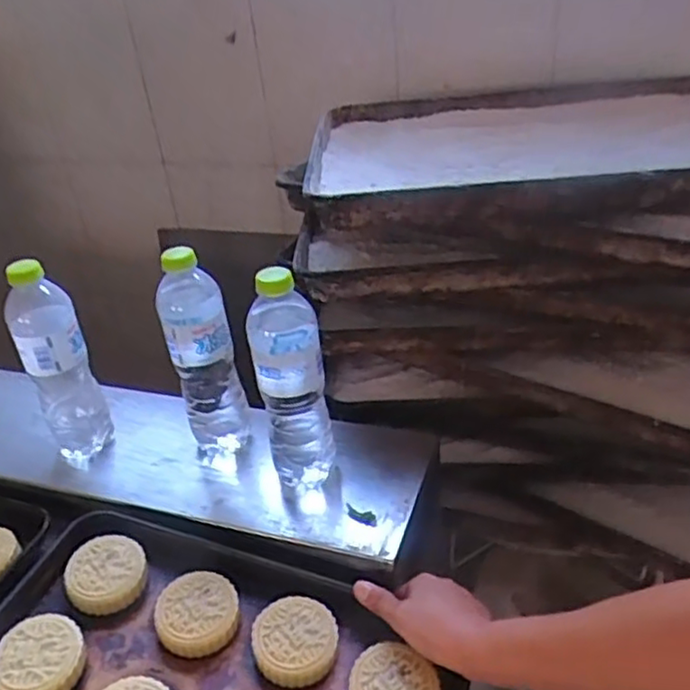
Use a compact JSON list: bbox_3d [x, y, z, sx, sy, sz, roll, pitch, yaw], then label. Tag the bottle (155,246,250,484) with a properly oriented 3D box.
[{"bbox_3d":[-0.141,0.022,0.691,0.065,0.231,0.056,-16,35,-12],"label":"bottle"}]

